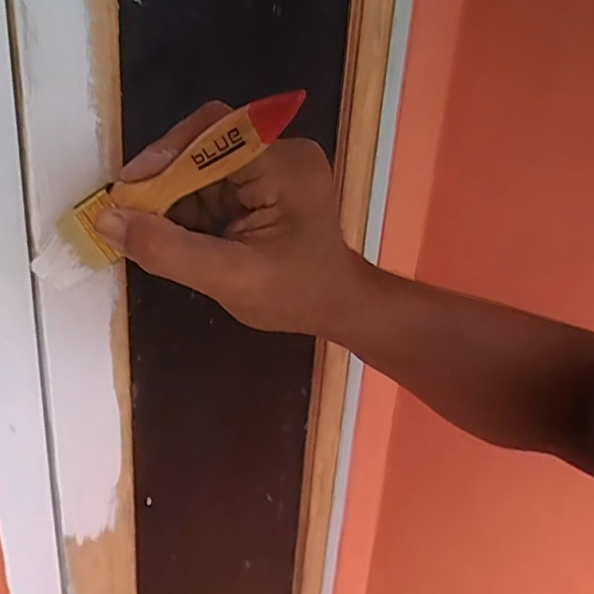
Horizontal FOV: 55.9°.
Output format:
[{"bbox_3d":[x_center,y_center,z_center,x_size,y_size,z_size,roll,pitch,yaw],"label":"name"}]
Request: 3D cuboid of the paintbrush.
[{"bbox_3d":[-0.067,-0.044,0.251,0.172,0.029,0.013,-22,3,33],"label":"paintbrush"}]

